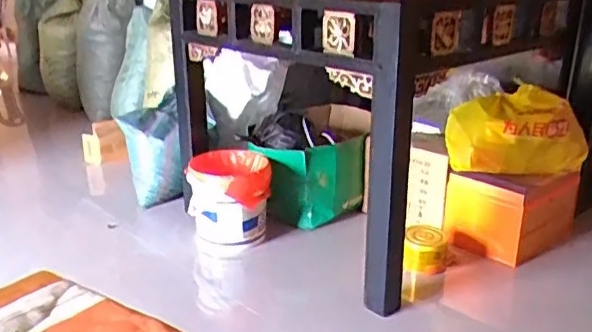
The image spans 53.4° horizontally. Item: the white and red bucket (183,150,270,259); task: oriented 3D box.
[{"bbox_3d":[-0.214,0.118,1.910,0.251,0.287,0.243,-1,20,-3],"label":"white and red bucket"}]

